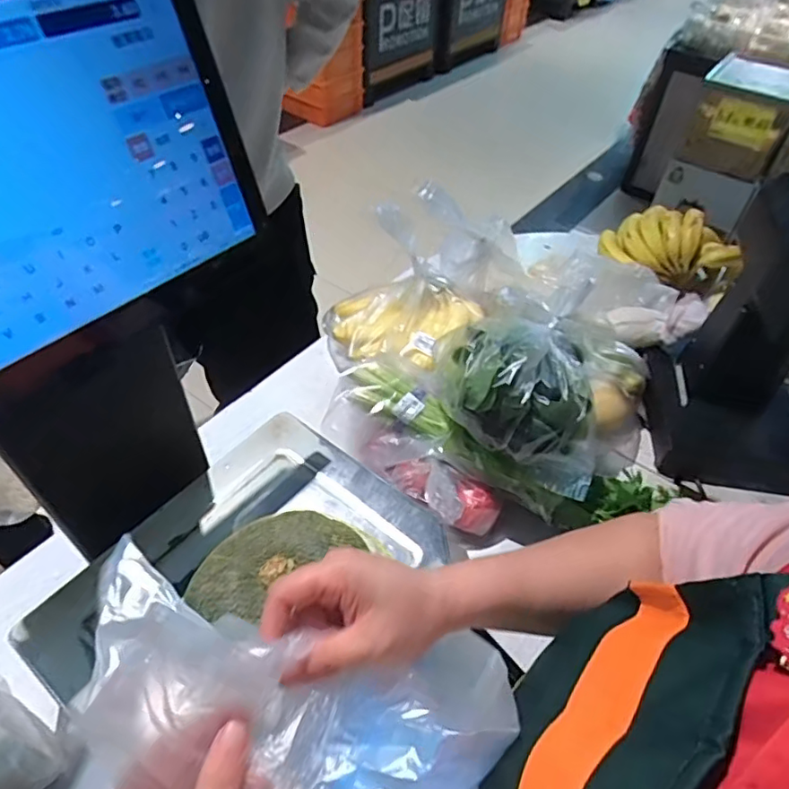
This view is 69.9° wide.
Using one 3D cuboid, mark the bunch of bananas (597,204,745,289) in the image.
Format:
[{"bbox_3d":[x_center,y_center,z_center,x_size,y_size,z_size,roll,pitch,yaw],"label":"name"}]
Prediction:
[{"bbox_3d":[0.521,-0.277,1.073,0.247,0.137,0.100,19,49,14],"label":"bunch of bananas"}]

